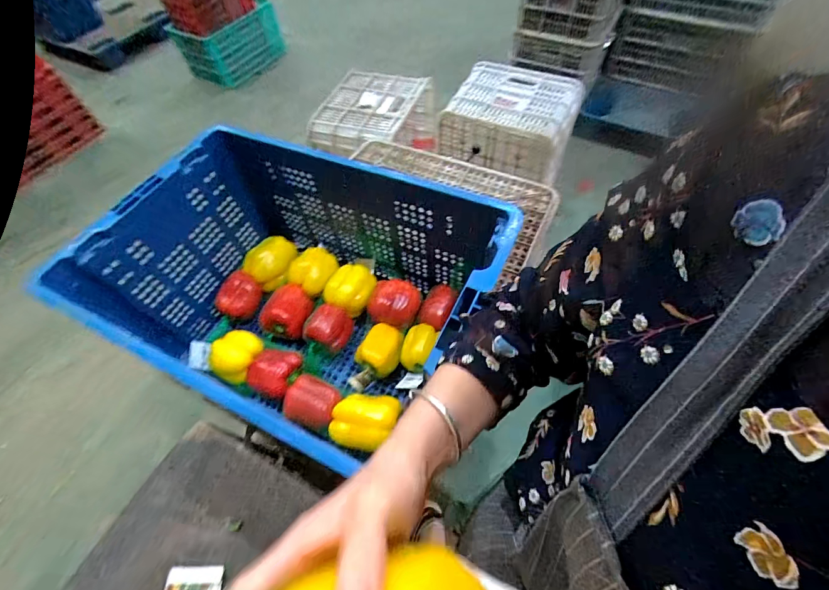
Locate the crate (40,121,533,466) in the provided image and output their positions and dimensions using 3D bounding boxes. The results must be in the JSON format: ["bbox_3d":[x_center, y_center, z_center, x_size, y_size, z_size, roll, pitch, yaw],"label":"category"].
[{"bbox_3d":[-0.186,-0.001,0.643,0.565,0.317,0.391,25,65,17],"label":"crate"}]

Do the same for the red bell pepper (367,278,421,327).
[{"bbox_3d":[-0.042,0.018,0.722,0.106,0.072,0.083,8,61,9],"label":"red bell pepper"}]

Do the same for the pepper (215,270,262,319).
[{"bbox_3d":[-0.360,0.001,0.757,0.061,0.062,0.093,19,64,14],"label":"pepper"}]

